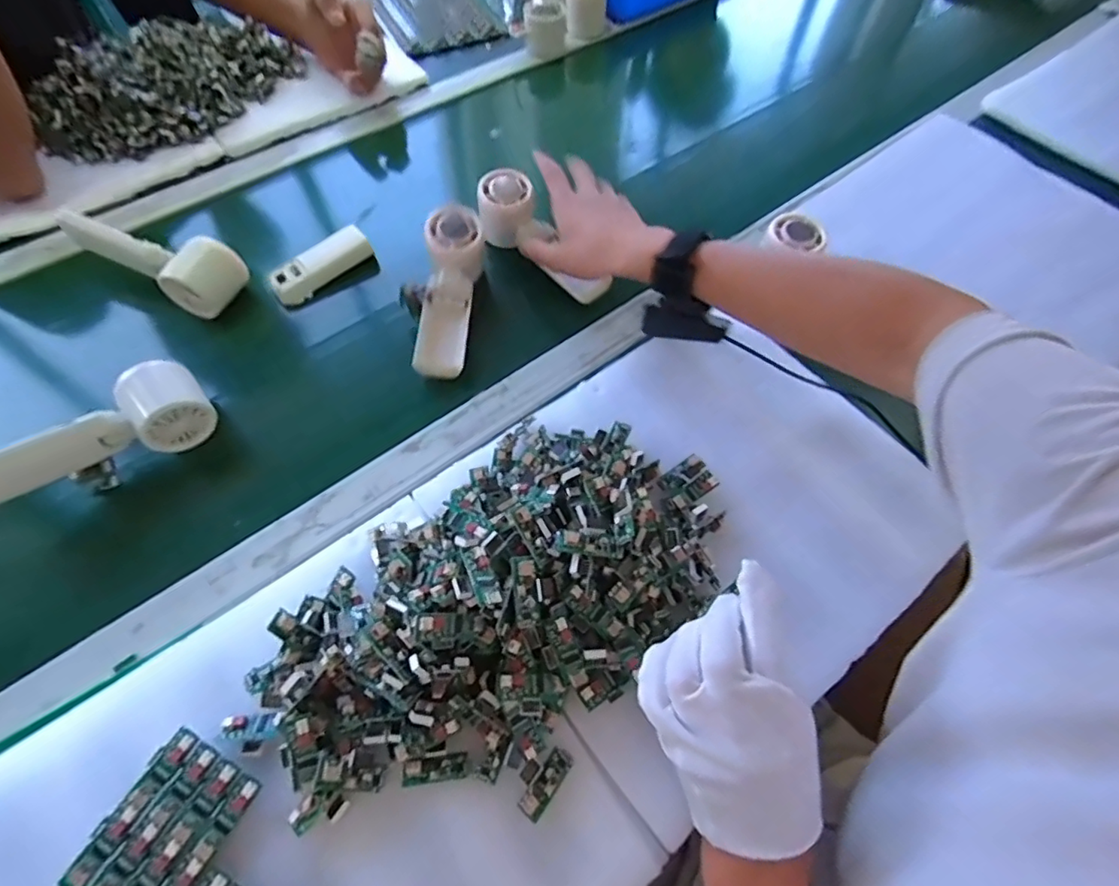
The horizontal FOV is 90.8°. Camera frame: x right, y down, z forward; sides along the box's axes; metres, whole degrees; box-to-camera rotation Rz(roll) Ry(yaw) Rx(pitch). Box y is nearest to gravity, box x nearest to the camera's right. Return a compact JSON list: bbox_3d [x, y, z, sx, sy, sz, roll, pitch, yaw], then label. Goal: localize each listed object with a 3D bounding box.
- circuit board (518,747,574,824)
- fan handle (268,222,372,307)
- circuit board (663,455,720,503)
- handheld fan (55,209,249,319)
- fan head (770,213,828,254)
[{"bbox_3d":[-0.007,0.196,0.319,0.014,0.007,0.038,33,64,16],"label":"circuit board"},{"bbox_3d":[-0.240,-0.178,0.555,0.100,0.030,0.035,-35,67,-20],"label":"fan handle"},{"bbox_3d":[0.096,0.025,0.404,0.035,0.006,0.031,-31,65,-18],"label":"circuit board"},{"bbox_3d":[-0.382,-0.176,0.516,0.157,0.047,0.055,22,61,-2],"label":"handheld fan"},{"bbox_3d":[0.226,-0.199,0.518,0.051,0.011,0.044,28,63,13],"label":"fan head"}]

